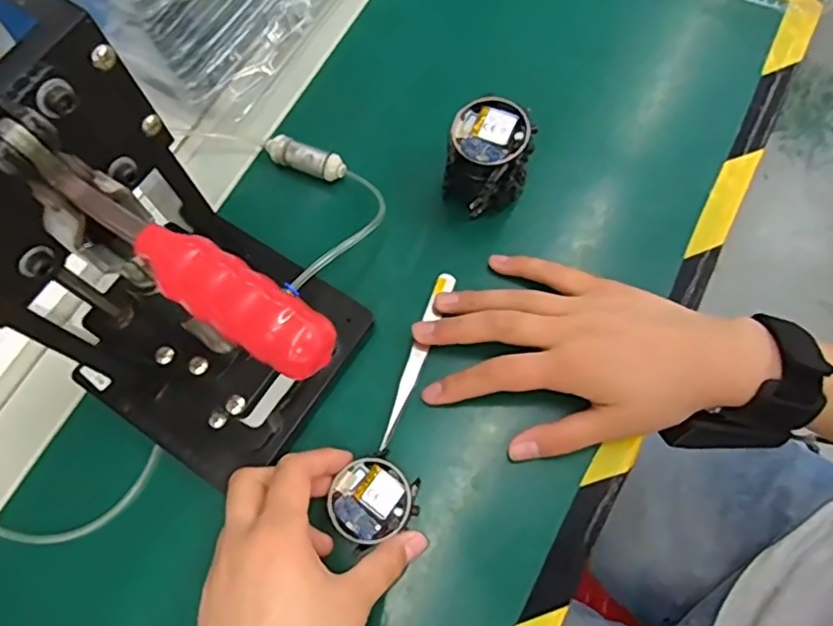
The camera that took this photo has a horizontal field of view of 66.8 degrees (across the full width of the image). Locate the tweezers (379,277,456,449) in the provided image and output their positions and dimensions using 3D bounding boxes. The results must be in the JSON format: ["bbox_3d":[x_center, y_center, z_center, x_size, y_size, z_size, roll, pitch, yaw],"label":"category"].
[{"bbox_3d":[0.001,0.026,0.378,0.010,0.008,0.114,19,69,7],"label":"tweezers"}]

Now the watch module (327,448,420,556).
[{"bbox_3d":[-0.024,0.102,0.347,0.046,0.007,0.042,-37,74,-13],"label":"watch module"}]

